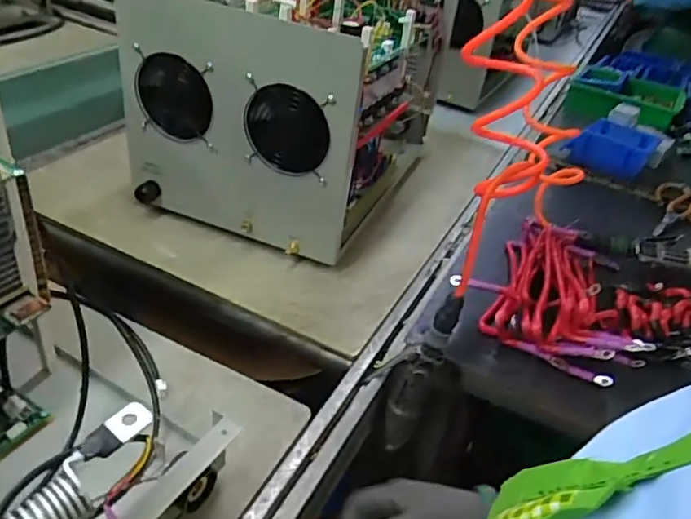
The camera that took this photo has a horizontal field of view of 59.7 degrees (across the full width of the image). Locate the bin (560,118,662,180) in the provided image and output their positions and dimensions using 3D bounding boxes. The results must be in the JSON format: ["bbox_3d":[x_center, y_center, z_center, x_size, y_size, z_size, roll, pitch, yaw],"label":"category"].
[{"bbox_3d":[0.511,-0.218,1.158,0.145,0.054,0.142,27,38,23],"label":"bin"}]

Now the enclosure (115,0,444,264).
[{"bbox_3d":[-0.048,-0.266,0.947,0.306,0.319,0.508,21,36,15],"label":"enclosure"}]

